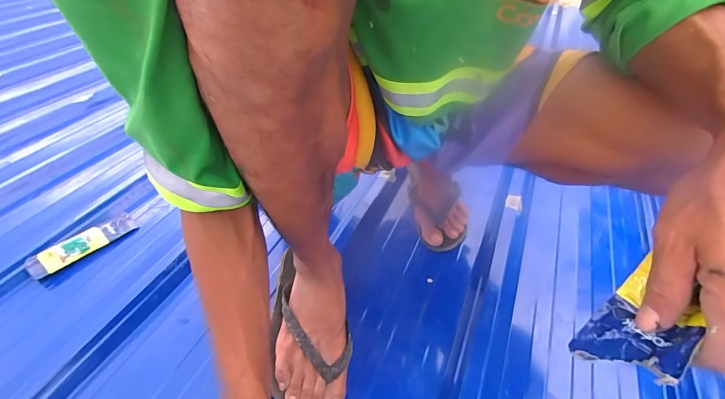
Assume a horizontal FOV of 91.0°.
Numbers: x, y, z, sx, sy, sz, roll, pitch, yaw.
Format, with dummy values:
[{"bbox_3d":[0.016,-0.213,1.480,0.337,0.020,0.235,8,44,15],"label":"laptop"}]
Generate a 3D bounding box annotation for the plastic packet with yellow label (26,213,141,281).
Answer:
[{"bbox_3d":[-0.519,0.077,0.662,0.055,0.033,0.177,25,48,27],"label":"plastic packet with yellow label"}]

